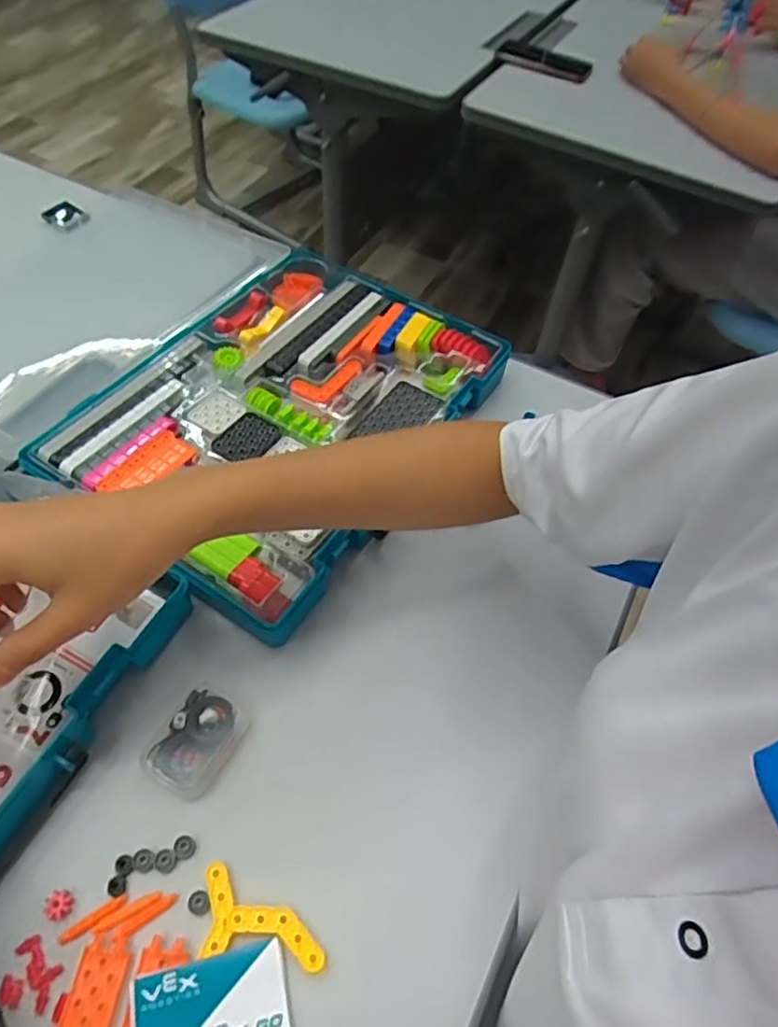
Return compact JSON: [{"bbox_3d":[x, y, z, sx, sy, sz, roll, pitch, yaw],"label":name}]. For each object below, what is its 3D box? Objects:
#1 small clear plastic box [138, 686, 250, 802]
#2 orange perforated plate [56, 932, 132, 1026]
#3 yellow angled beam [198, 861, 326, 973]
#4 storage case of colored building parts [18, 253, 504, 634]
[{"bbox_3d":[-0.123,0.147,0.407,0.045,0.014,0.062,29,57,15],"label":"small clear plastic box"},{"bbox_3d":[-0.157,0.253,0.336,0.026,0.006,0.050,10,54,2],"label":"orange perforated plate"},{"bbox_3d":[-0.071,0.228,0.358,0.073,0.004,0.047,8,54,0],"label":"yellow angled beam"},{"bbox_3d":[-0.089,-0.094,0.563,0.264,0.046,0.352,30,57,16],"label":"storage case of colored building parts"}]

